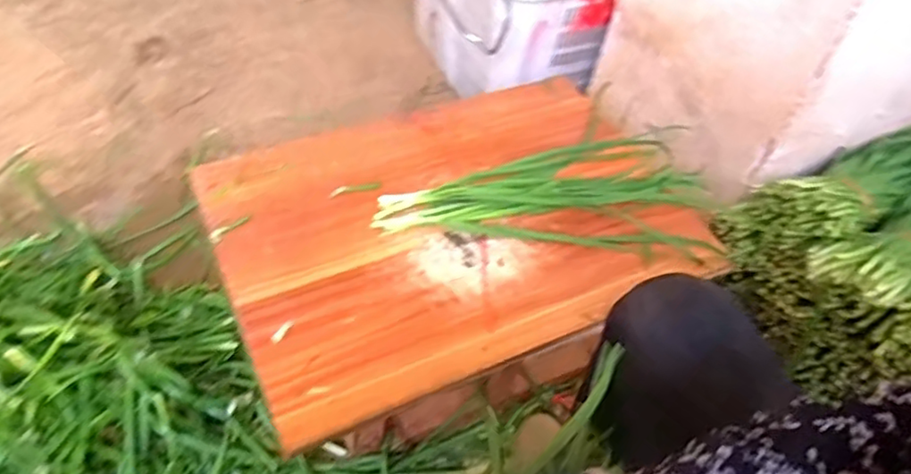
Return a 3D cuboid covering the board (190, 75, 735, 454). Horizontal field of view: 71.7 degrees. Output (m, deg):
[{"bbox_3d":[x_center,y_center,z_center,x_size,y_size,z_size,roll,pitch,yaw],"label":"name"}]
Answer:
[{"bbox_3d":[0.007,-0.022,0.762,0.549,0.033,0.393,-20,56,-19],"label":"board"}]

